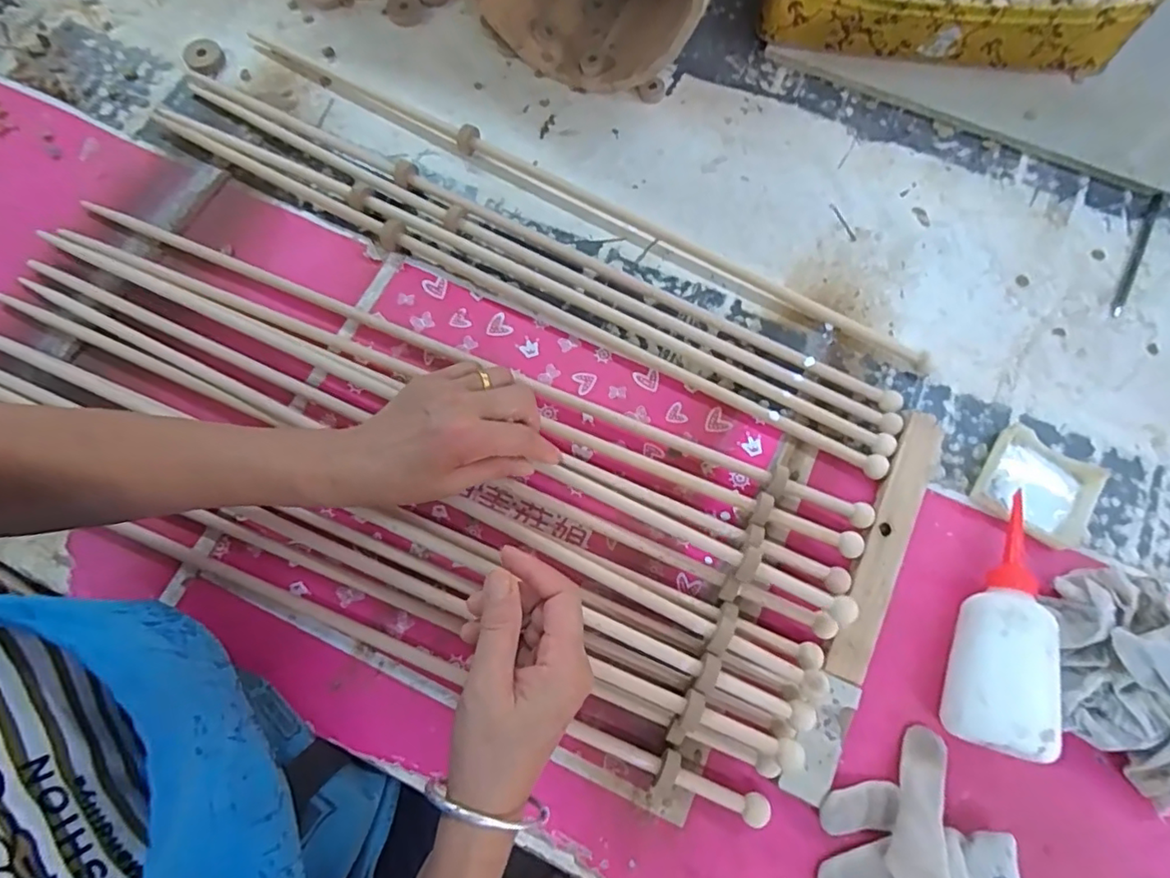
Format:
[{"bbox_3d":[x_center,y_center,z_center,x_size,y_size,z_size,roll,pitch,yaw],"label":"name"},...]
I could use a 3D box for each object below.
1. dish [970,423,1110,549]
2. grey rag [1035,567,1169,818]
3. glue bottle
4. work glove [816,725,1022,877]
[{"bbox_3d":[0.354,0.039,0.453,0.082,0.014,0.072,33,76,8],"label":"dish"},{"bbox_3d":[0.374,0.162,0.389,0.110,0.060,0.128,-40,78,-11],"label":"grey rag"},{"bbox_3d":[0.293,0.125,0.409,0.055,0.052,0.180,25,63,6],"label":"glue bottle"},{"bbox_3d":[0.214,0.271,0.364,0.116,0.047,0.114,0,74,-1],"label":"work glove"}]

